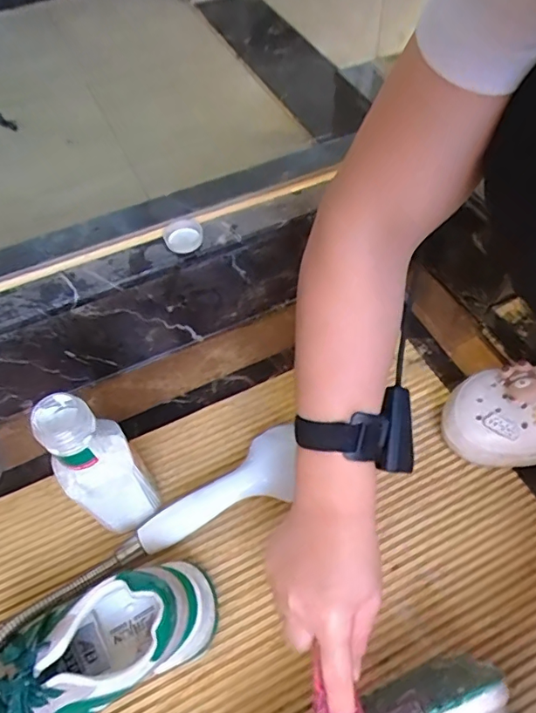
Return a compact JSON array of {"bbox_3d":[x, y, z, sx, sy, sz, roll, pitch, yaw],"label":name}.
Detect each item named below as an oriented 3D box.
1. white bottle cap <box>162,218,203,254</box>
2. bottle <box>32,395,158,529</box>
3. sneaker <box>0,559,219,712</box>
[{"bbox_3d":[-0.090,-0.128,0.537,0.040,0.012,0.043,-1,56,2],"label":"white bottle cap"},{"bbox_3d":[-0.144,0.102,0.443,0.057,0.208,0.049,-30,60,-17],"label":"bottle"},{"bbox_3d":[-0.157,0.242,0.408,0.231,0.097,0.097,-31,61,-17],"label":"sneaker"}]

